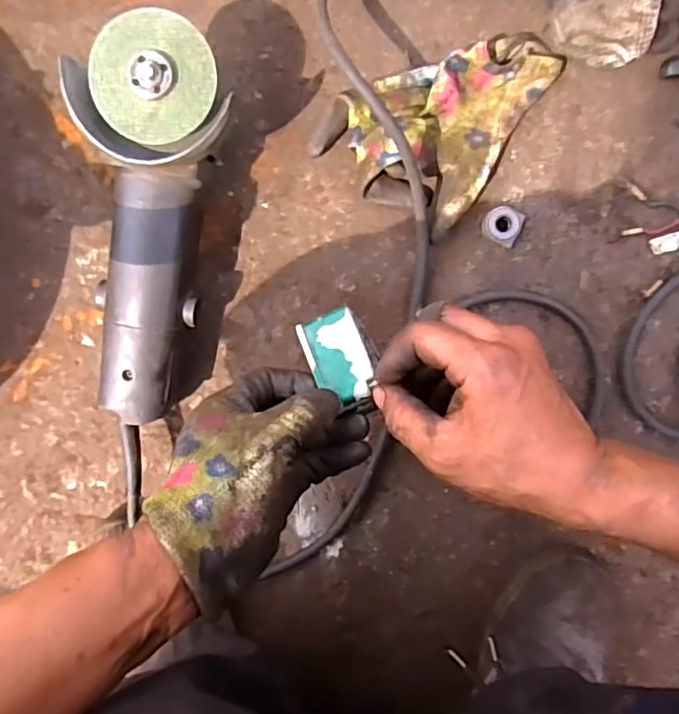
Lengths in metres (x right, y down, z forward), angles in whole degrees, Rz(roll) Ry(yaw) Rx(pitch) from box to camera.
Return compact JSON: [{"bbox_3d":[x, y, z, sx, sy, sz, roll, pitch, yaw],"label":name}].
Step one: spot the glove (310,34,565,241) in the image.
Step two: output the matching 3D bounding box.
[{"bbox_3d":[0.072,-0.188,0.451,0.126,0.034,0.158,33,96,-3],"label":"glove"}]

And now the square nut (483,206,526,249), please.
[{"bbox_3d":[0.126,-0.103,0.464,0.030,0.019,0.029,23,97,-2],"label":"square nut"}]

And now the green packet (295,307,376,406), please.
[{"bbox_3d":[0.000,0.000,0.384,0.038,0.005,0.058,-22,74,0],"label":"green packet"}]

